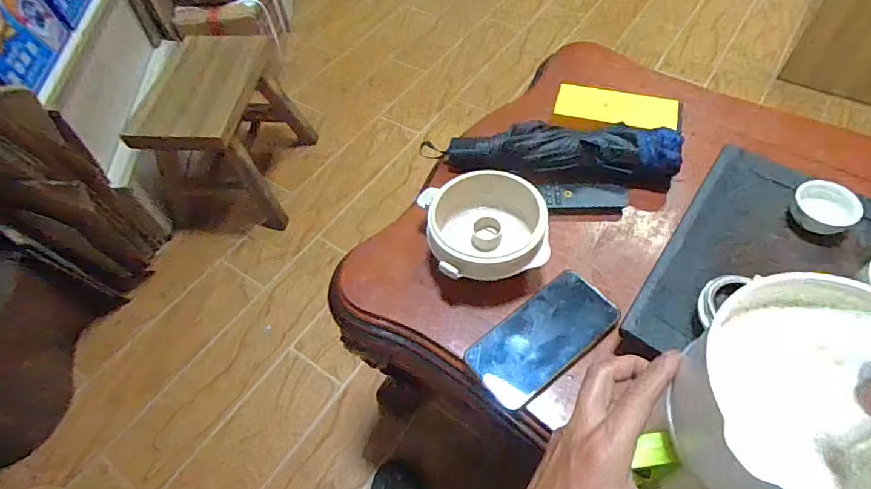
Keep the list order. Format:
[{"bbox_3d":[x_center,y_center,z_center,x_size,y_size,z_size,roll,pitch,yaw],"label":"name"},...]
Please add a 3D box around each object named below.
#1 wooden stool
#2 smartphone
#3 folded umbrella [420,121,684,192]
[{"bbox_3d":[-0.481,-0.267,1.172,0.241,0.331,0.328,4,56,7],"label":"wooden stool"},{"bbox_3d":[0.108,0.093,0.490,0.152,0.013,0.076,-35,61,-17],"label":"smartphone"},{"bbox_3d":[0.145,-0.107,0.588,0.298,0.048,0.066,3,56,6],"label":"folded umbrella"}]

